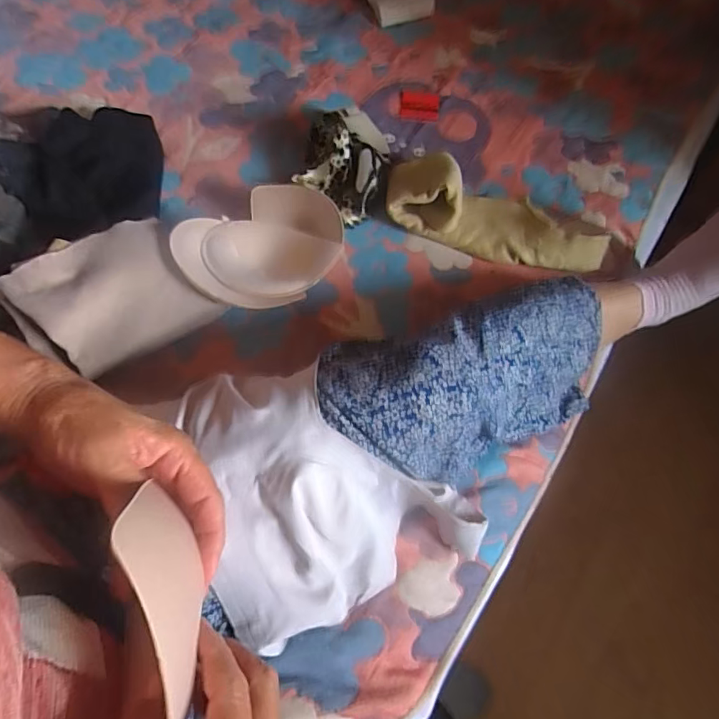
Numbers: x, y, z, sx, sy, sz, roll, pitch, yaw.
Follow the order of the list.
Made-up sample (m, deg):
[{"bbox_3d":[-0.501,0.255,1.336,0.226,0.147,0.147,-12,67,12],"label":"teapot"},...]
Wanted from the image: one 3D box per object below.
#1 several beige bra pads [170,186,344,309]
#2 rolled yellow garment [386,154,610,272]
[{"bbox_3d":[-0.114,-0.128,0.587,0.189,0.072,0.152,-36,69,-19],"label":"several beige bra pads"},{"bbox_3d":[0.173,-0.192,0.635,0.290,0.069,0.103,20,63,7],"label":"rolled yellow garment"}]

